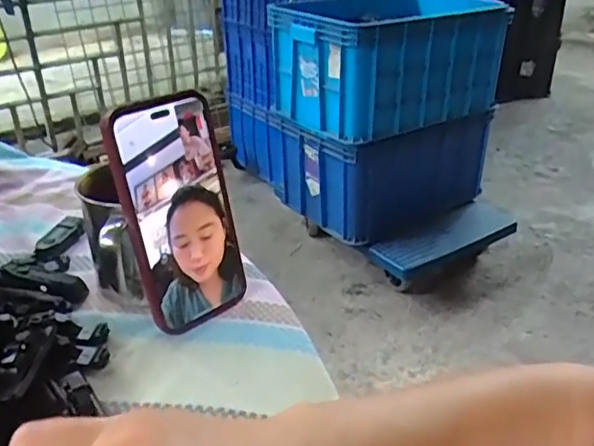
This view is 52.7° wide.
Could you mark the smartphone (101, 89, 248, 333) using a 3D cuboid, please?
[{"bbox_3d":[-0.079,-0.007,0.413,0.077,0.157,0.012,-24,22,-36],"label":"smartphone"}]

